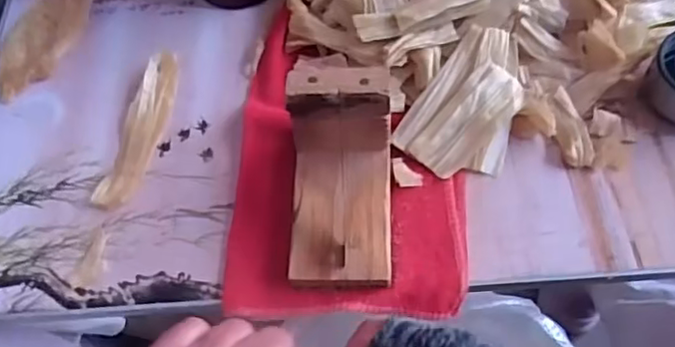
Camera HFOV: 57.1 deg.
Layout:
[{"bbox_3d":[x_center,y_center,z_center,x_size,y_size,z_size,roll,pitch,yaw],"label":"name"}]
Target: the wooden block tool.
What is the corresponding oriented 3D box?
[{"bbox_3d":[0.002,0.004,0.363,0.060,0.078,0.102,0,60,4],"label":"wooden block tool"}]

